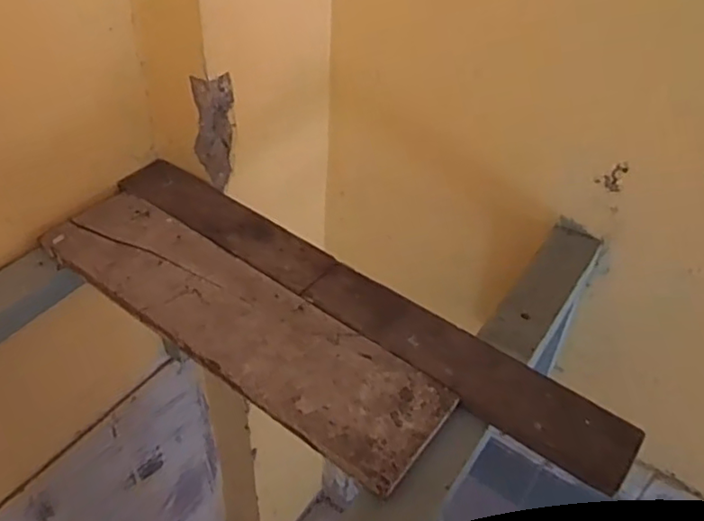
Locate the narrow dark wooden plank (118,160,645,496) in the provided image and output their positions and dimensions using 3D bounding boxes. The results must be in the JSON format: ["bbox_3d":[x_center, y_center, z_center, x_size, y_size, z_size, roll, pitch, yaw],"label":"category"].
[{"bbox_3d":[-0.016,0.036,0.664,0.635,0.029,0.072,28,46,24],"label":"narrow dark wooden plank"}]

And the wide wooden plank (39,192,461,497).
[{"bbox_3d":[-0.125,0.053,0.633,0.472,0.017,0.124,28,46,25],"label":"wide wooden plank"}]

